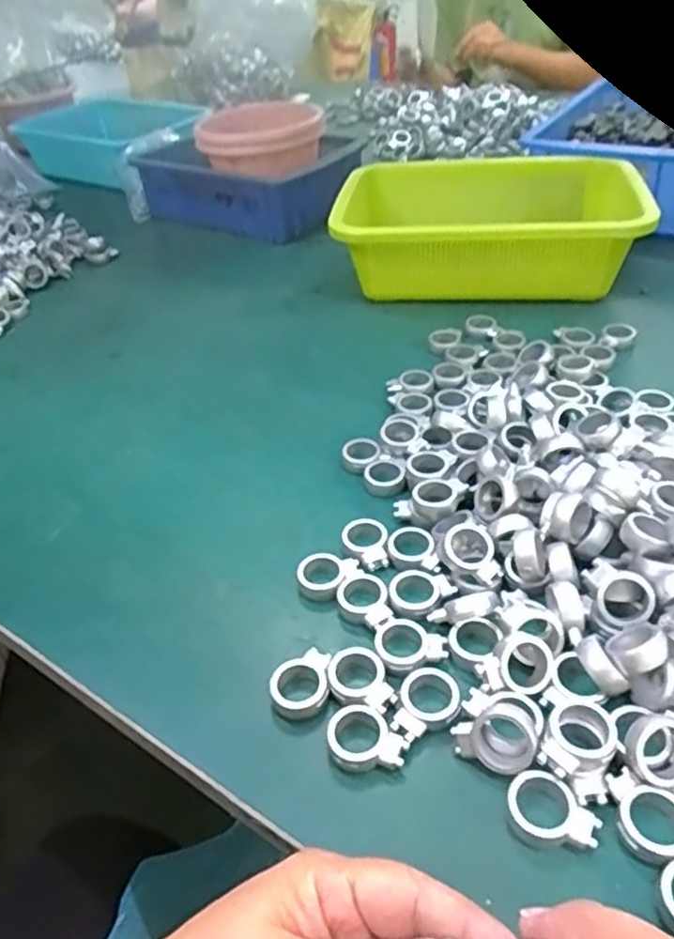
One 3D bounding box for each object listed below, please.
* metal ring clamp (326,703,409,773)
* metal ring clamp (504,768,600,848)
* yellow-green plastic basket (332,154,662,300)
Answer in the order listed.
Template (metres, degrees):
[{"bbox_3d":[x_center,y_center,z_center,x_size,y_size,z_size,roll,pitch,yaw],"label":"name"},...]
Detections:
[{"bbox_3d":[0.011,0.116,0.284,0.026,0.011,0.033,-32,46,-27],"label":"metal ring clamp"},{"bbox_3d":[0.082,0.132,0.255,0.024,0.013,0.033,-35,48,-29],"label":"metal ring clamp"},{"bbox_3d":[0.132,-0.216,0.607,0.249,0.085,0.149,3,41,11],"label":"yellow-green plastic basket"}]

